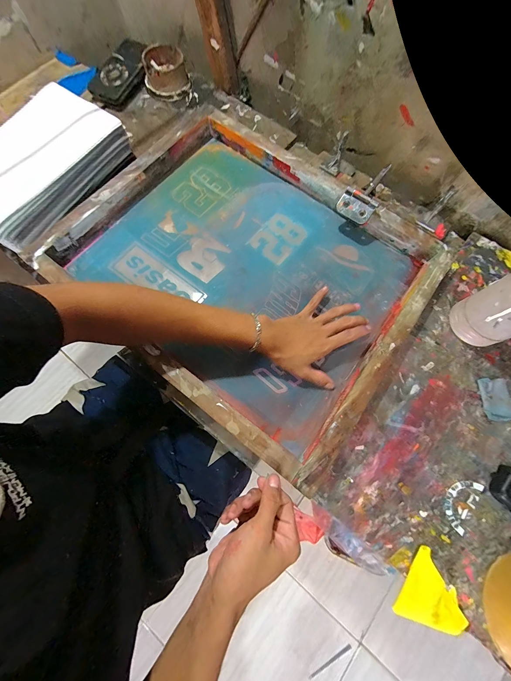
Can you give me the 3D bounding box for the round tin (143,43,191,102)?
[{"bbox_3d":[-0.192,-0.573,0.548,0.096,0.043,0.104,-15,75,-6],"label":"round tin"}]

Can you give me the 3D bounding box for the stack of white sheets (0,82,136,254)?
[{"bbox_3d":[-0.373,-0.294,0.444,0.189,0.076,0.274,29,75,6],"label":"stack of white sheets"}]

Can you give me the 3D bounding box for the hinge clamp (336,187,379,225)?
[{"bbox_3d":[0.171,-0.228,0.434,0.059,0.013,0.041,33,116,7],"label":"hinge clamp"}]

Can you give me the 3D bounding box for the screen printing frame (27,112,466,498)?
[{"bbox_3d":[-0.015,-0.129,0.428,0.535,0.048,0.436,37,76,8],"label":"screen printing frame"}]

